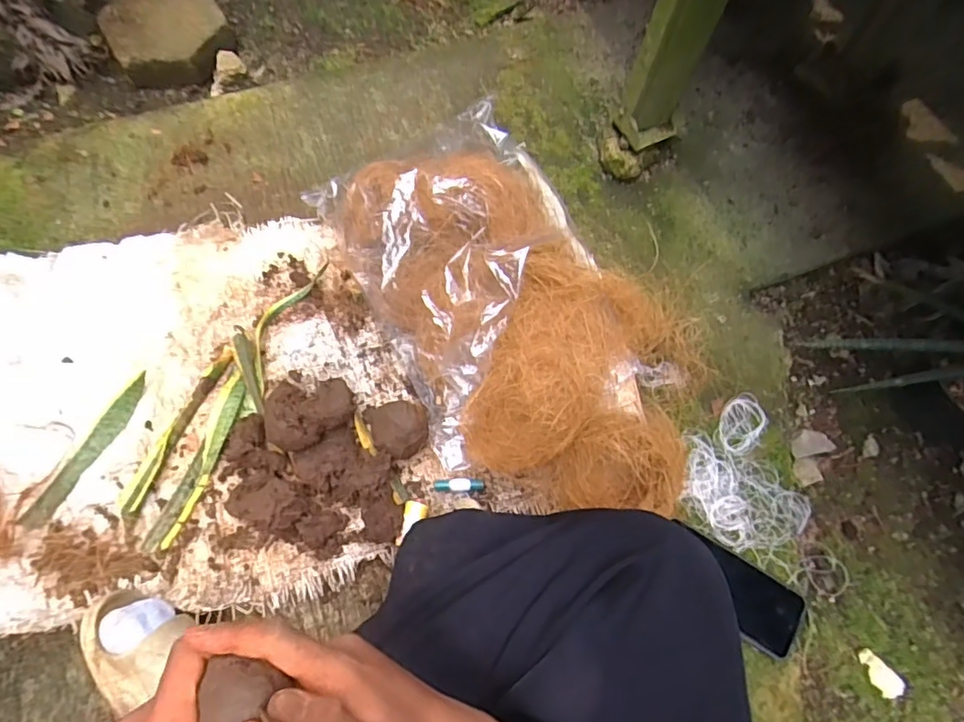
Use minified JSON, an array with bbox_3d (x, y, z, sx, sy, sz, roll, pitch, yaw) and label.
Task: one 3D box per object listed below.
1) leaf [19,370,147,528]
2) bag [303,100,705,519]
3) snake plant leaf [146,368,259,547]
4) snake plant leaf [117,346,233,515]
[{"bbox_3d":[-0.480,0.104,0.670,0.028,0.021,0.202,23,70,9],"label":"leaf"},{"bbox_3d":[0.043,-0.073,0.683,0.321,0.135,0.563,-32,70,-15],"label":"bag"},{"bbox_3d":[-0.337,0.120,0.670,0.049,0.010,0.218,16,69,6],"label":"snake plant leaf"},{"bbox_3d":[-0.370,0.080,0.668,0.031,0.019,0.217,23,70,9],"label":"snake plant leaf"}]

